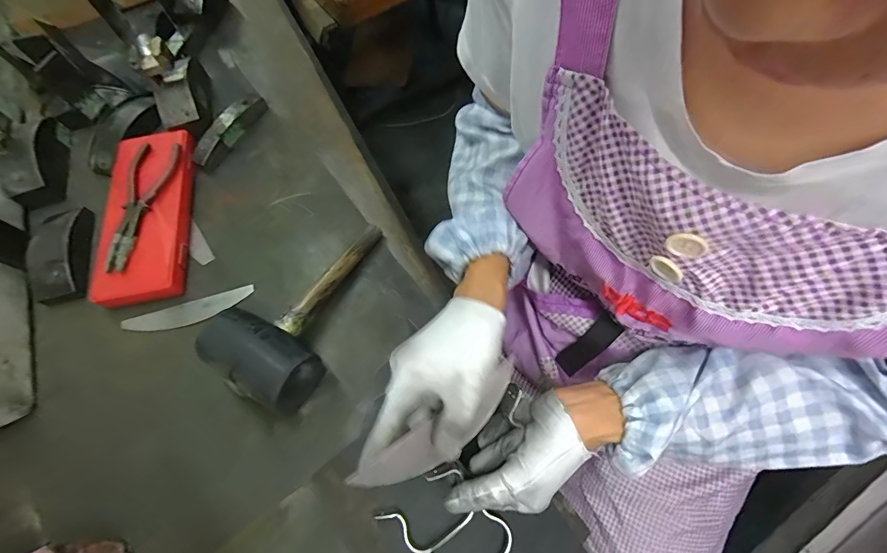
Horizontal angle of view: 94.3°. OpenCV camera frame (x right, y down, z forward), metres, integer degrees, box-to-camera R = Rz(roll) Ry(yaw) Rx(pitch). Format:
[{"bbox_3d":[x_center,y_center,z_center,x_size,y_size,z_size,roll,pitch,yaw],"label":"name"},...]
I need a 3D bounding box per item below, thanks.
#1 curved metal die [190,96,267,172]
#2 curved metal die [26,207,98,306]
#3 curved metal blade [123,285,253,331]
[{"bbox_3d":[-0.312,-0.216,0.602,0.025,0.039,0.136,23,69,14],"label":"curved metal die"},{"bbox_3d":[-0.490,-0.031,0.526,0.073,0.031,0.129,-23,66,-6],"label":"curved metal die"},{"bbox_3d":[-0.303,0.042,0.493,0.146,0.009,0.030,-15,69,-6],"label":"curved metal blade"}]

